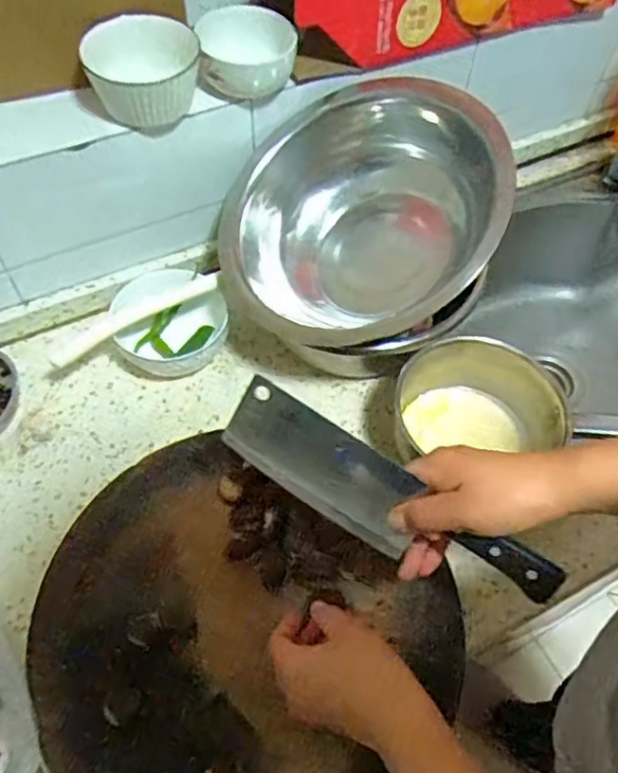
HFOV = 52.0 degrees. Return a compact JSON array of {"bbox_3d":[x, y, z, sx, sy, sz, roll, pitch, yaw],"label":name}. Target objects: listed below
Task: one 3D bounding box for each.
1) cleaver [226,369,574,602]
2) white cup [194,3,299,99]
[{"bbox_3d":[0.052,0.090,0.482,0.266,0.075,0.018,33,21,11],"label":"cleaver"},{"bbox_3d":[-0.066,-0.351,0.666,0.101,0.059,0.099,1,56,-2],"label":"white cup"}]

